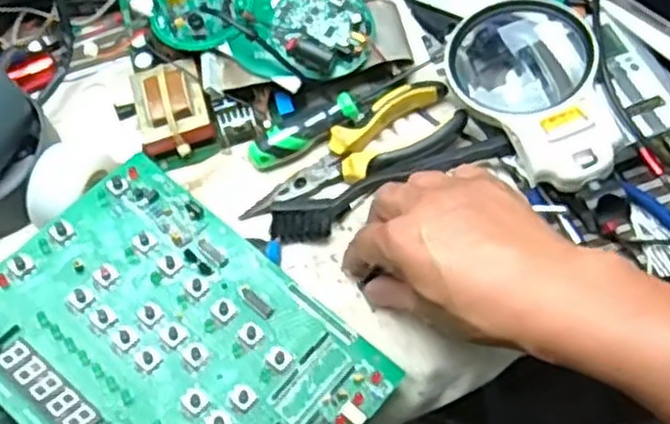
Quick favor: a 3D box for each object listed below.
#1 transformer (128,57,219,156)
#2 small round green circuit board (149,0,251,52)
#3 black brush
[{"bbox_3d":[-0.114,-0.073,0.543,0.048,0.032,0.055,-16,61,-4],"label":"transformer"},{"bbox_3d":[-0.093,-0.146,0.550,0.071,0.027,0.065,-2,61,3],"label":"small round green circuit board"},{"bbox_3d":[0.037,-0.016,0.506,0.162,0.018,0.028,-20,61,-7],"label":"black brush"}]

